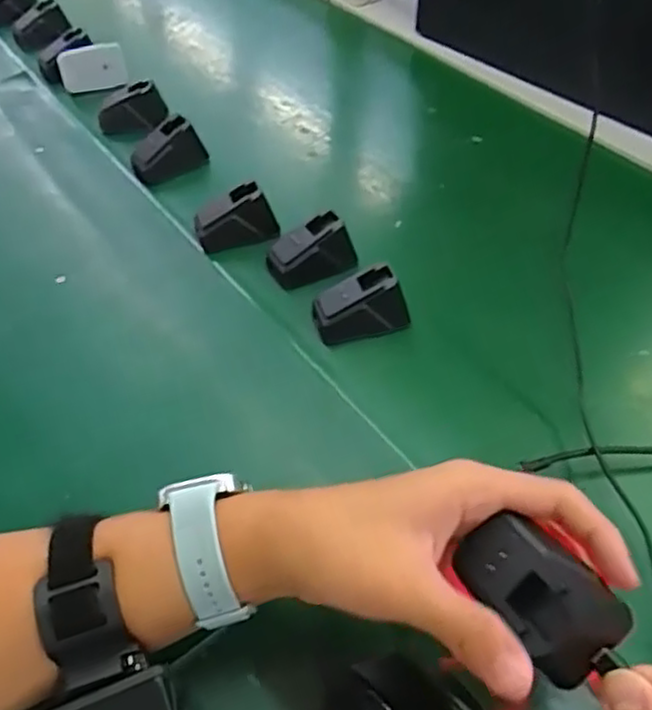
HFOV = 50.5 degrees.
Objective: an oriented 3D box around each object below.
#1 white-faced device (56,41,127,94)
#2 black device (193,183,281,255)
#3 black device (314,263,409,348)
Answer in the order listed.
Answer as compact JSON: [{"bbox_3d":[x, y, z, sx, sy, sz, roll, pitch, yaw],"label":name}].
[{"bbox_3d":[-0.253,-0.310,0.750,0.072,0.043,0.012,-6,37,5],"label":"white-faced device"},{"bbox_3d":[-0.075,-0.112,0.576,0.067,0.050,0.024,-7,48,-5],"label":"black device"},{"bbox_3d":[0.025,-0.036,0.503,0.066,0.039,0.032,-13,48,-10],"label":"black device"}]

